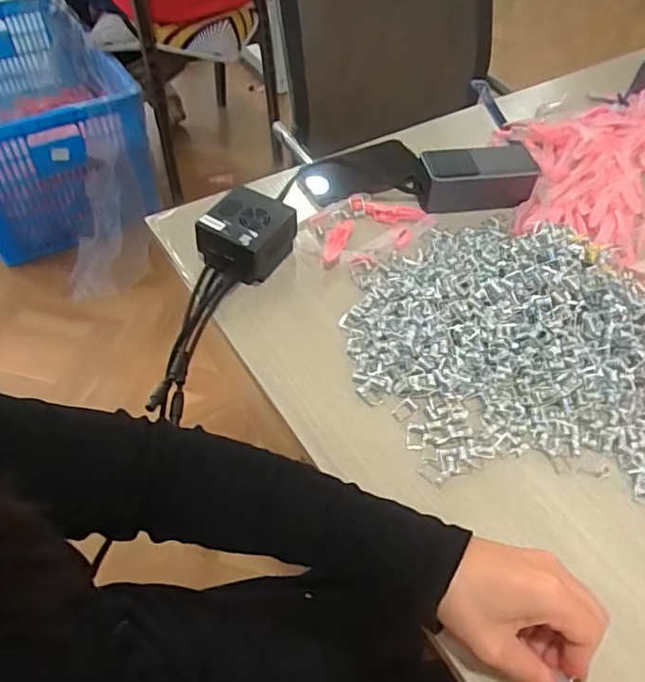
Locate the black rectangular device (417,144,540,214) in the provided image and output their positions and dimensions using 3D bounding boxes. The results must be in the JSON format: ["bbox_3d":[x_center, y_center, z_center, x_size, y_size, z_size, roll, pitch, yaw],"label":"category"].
[{"bbox_3d":[0.176,-0.190,0.643,0.126,0.053,0.054,-3,53,-7],"label":"black rectangular device"}]

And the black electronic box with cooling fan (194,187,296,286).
[{"bbox_3d":[-0.072,-0.104,0.567,0.079,0.058,0.084,24,55,13],"label":"black electronic box with cooling fan"}]

